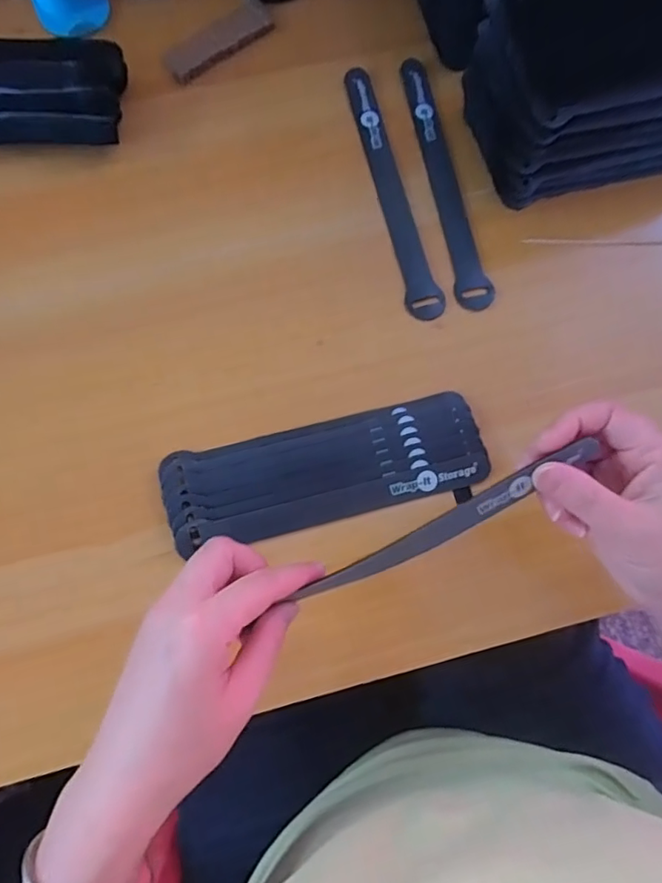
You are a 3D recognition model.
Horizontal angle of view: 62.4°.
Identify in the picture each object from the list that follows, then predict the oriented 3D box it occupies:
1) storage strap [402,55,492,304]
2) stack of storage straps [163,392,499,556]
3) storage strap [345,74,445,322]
[{"bbox_3d":[0.082,-0.190,0.394,0.024,0.004,0.207,-10,75,1],"label":"storage strap"},{"bbox_3d":[-0.002,0.018,0.346,0.199,0.011,0.063,-12,80,-3],"label":"stack of storage straps"},{"bbox_3d":[0.044,-0.183,0.394,0.024,0.004,0.210,-12,75,-2],"label":"storage strap"}]

